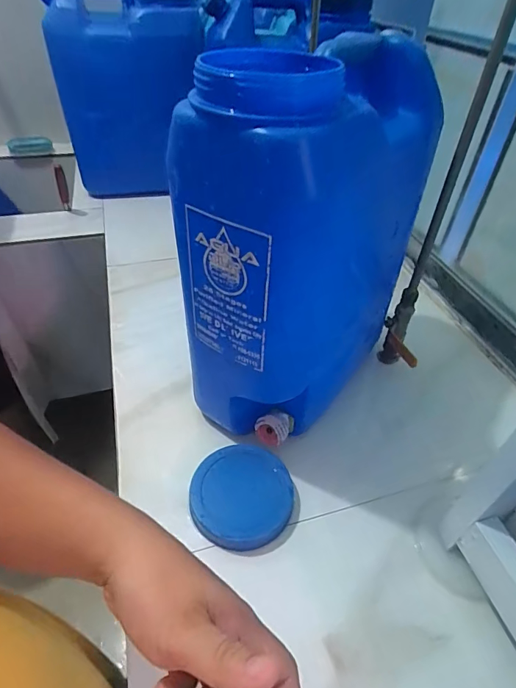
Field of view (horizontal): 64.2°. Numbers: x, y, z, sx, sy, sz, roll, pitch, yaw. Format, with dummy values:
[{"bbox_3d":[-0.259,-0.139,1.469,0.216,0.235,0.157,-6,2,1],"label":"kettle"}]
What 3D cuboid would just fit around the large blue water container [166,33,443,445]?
[{"bbox_3d":[0.054,-0.098,0.466,0.154,0.379,0.257,29,50,26],"label":"large blue water container"}]

